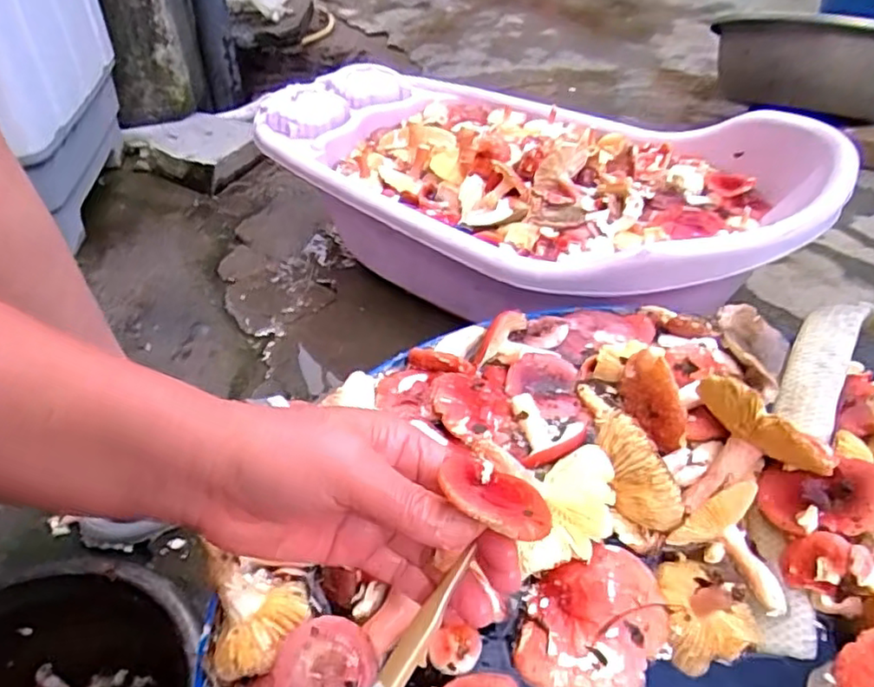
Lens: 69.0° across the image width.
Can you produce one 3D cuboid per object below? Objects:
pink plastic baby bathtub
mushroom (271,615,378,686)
[{"bbox_3d":[0.122,-0.229,0.914,0.758,0.217,0.441,27,50,30],"label":"pink plastic baby bathtub"},{"bbox_3d":[-0.063,0.181,0.354,0.049,0.023,0.056,25,47,27],"label":"mushroom"}]

